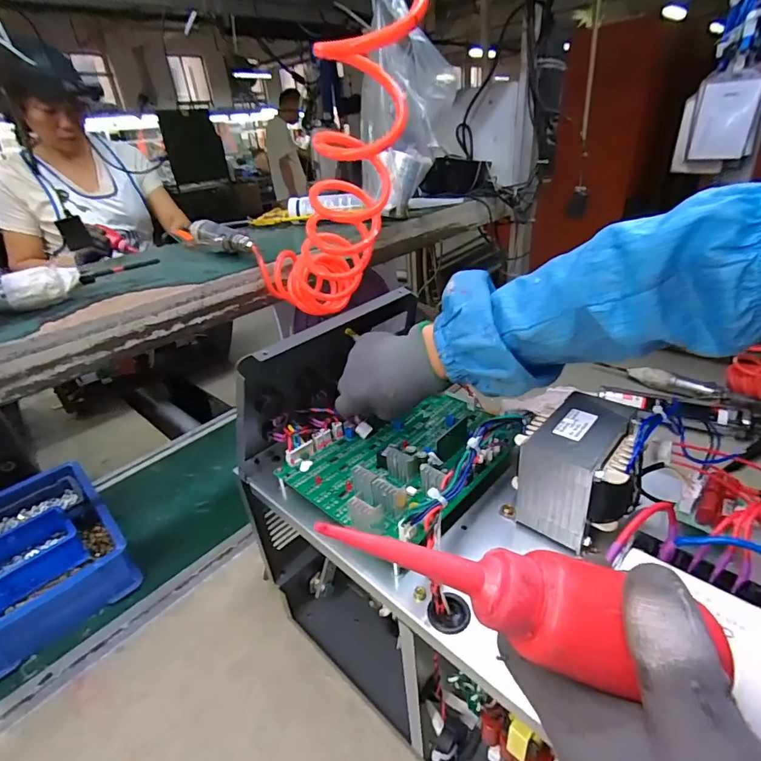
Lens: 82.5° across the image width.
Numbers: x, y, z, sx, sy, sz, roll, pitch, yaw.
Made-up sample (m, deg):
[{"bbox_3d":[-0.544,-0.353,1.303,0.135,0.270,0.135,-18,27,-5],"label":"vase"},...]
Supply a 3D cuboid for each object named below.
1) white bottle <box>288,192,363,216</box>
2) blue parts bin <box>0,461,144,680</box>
[{"bbox_3d":[-0.104,-0.330,0.808,0.143,0.031,0.033,5,32,19],"label":"white bottle"},{"bbox_3d":[-0.520,0.263,0.648,0.208,0.086,0.289,-30,37,-35],"label":"blue parts bin"}]

